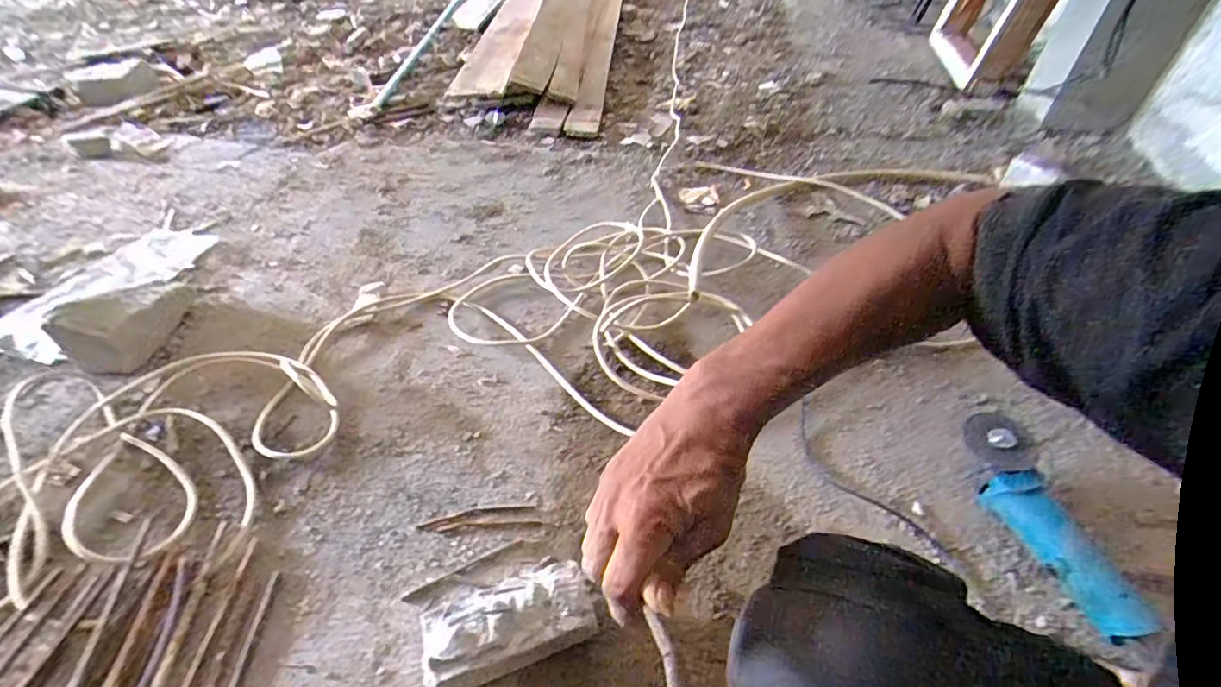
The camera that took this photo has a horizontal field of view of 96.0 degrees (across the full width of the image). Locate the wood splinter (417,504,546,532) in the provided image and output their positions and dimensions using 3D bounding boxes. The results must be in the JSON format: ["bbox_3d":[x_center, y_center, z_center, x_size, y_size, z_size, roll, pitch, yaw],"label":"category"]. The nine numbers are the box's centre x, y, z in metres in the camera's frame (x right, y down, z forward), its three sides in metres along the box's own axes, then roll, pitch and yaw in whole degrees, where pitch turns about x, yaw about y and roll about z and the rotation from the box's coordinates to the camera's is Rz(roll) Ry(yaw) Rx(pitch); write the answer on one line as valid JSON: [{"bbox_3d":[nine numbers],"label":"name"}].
[{"bbox_3d":[-0.174,0.233,0.737,0.155,0.006,0.029,-2,44,-4],"label":"wood splinter"}]

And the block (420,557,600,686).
[{"bbox_3d":[-0.113,0.314,0.613,0.191,0.071,0.088,-11,45,-12],"label":"block"}]

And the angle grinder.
[{"bbox_3d":[0.543,0.223,0.697,0.081,0.080,0.271,-11,57,-12],"label":"angle grinder"}]

